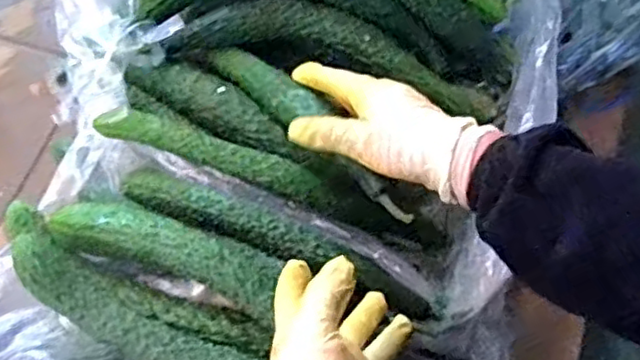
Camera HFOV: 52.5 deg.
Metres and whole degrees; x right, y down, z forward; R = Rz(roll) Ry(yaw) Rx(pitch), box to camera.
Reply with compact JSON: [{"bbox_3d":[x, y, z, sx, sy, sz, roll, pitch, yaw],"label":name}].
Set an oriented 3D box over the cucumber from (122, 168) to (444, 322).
[{"bbox_3d":[-0.034,0.045,0.524,0.273,0.036,0.039,22,67,7],"label":"cucumber"}]

